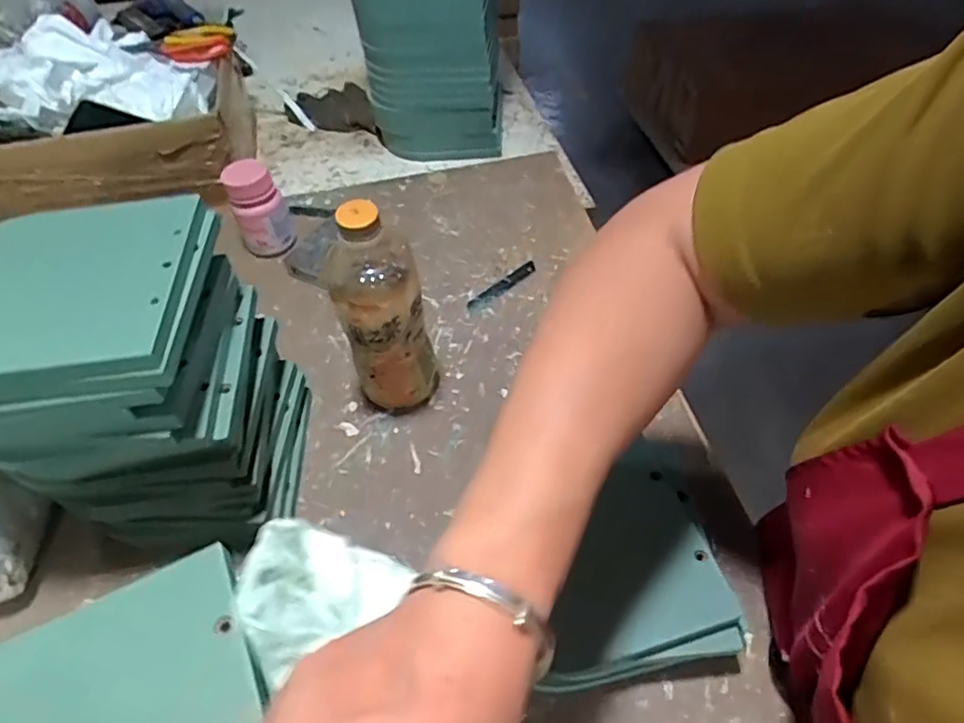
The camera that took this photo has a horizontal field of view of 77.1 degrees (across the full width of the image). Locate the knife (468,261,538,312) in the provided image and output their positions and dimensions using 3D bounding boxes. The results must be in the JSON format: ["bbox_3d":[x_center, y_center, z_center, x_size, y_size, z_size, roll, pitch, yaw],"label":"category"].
[{"bbox_3d":[0.022,-0.083,0.657,0.095,0.004,0.017,-37,56,-25],"label":"knife"}]

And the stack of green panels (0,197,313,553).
[{"bbox_3d":[-0.251,0.019,0.448,0.173,0.230,0.155,-5,49,0],"label":"stack of green panels"}]

